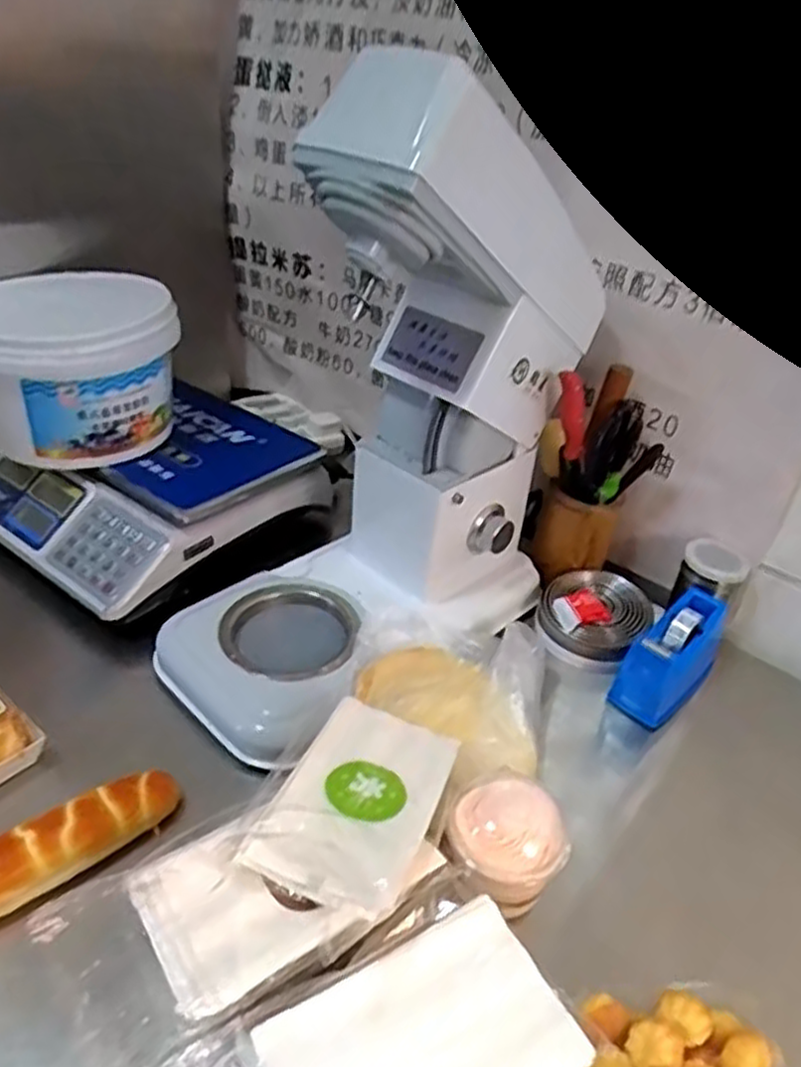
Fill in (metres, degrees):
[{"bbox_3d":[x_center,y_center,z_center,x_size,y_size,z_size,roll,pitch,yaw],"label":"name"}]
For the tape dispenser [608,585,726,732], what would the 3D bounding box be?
[{"bbox_3d":[0.283,0.126,0.778,0.061,0.092,0.133,31,41,32],"label":"tape dispenser"}]

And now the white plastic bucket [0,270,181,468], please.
[{"bbox_3d":[-0.376,-0.185,0.856,0.216,0.159,0.186,-18,41,-33],"label":"white plastic bucket"}]

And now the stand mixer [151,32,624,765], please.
[{"bbox_3d":[-0.006,-0.118,0.709,0.236,0.522,0.446,29,40,29],"label":"stand mixer"}]

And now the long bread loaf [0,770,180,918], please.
[{"bbox_3d":[-0.270,0.241,0.570,0.209,0.048,0.055,-21,43,-35],"label":"long bread loaf"}]

